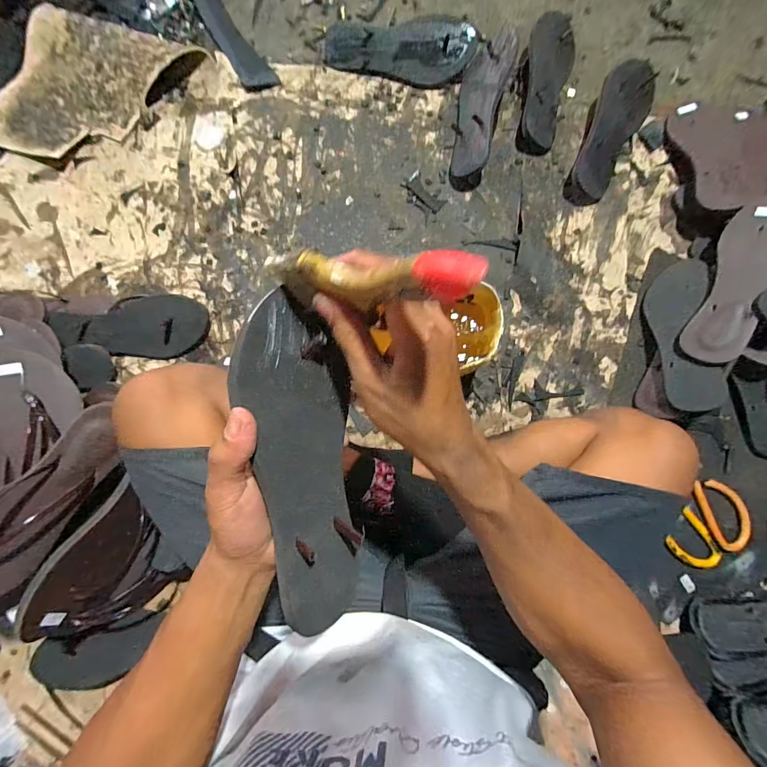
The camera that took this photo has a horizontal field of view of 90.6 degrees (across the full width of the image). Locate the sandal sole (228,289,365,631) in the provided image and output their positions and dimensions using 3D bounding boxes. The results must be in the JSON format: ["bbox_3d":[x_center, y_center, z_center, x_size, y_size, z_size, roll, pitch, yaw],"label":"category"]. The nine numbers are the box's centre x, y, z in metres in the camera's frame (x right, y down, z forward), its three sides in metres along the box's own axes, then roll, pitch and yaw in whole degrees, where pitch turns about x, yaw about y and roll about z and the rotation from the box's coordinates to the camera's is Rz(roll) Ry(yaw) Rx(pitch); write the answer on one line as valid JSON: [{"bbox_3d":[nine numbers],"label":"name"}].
[{"bbox_3d":[-0.052,0.055,0.276,0.087,0.006,0.234,-19,101,-42],"label":"sandal sole"}]

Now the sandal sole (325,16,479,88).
[{"bbox_3d":[0.027,-0.560,0.642,0.248,0.044,0.090,2,83,1],"label":"sandal sole"}]

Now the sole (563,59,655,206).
[{"bbox_3d":[0.368,-0.406,0.622,0.085,0.047,0.232,28,84,4],"label":"sole"}]

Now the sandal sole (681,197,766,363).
[{"bbox_3d":[0.492,-0.139,0.512,0.089,0.012,0.235,21,88,34],"label":"sandal sole"}]

